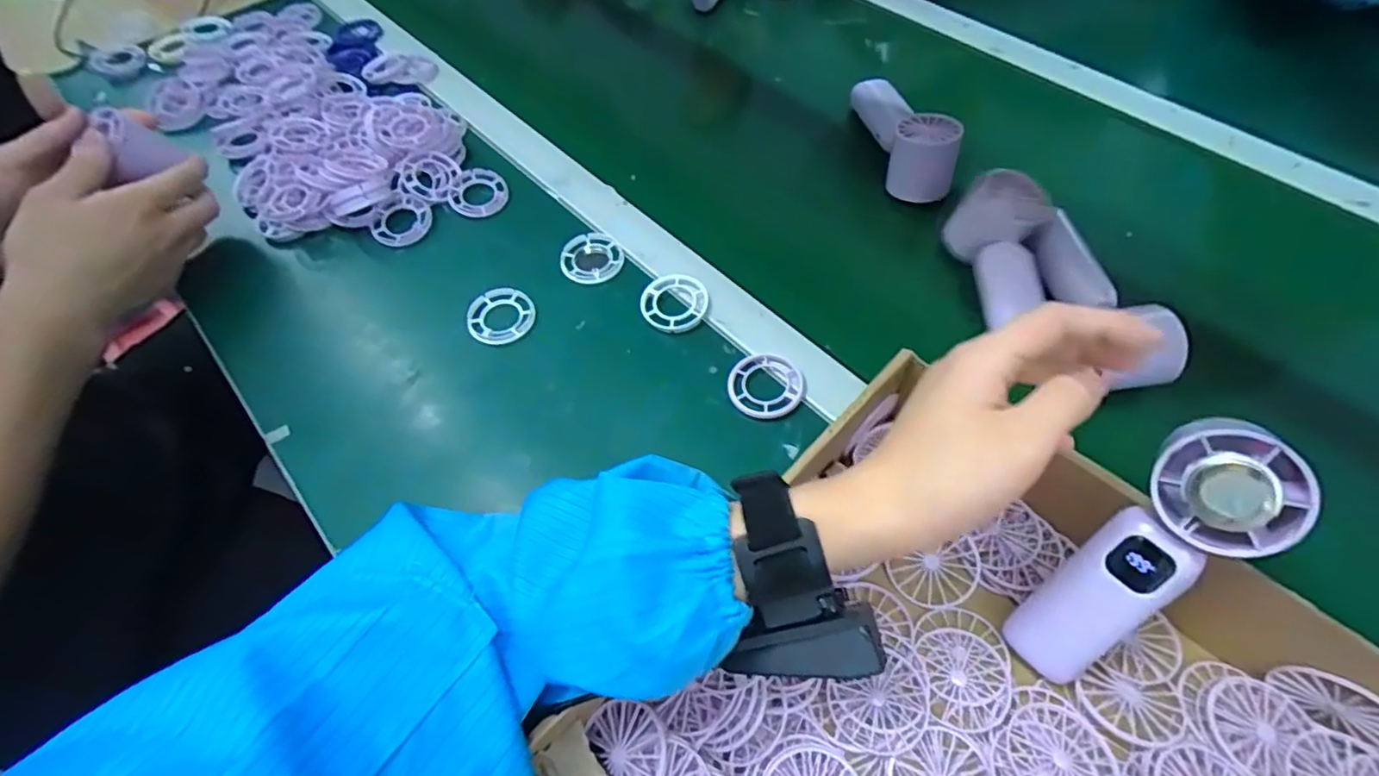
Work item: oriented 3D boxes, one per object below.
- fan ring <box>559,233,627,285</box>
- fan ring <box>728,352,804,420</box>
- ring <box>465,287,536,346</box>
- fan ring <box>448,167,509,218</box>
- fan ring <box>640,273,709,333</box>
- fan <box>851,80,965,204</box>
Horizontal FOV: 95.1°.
[{"bbox_3d":[-0.083,-0.112,0.538,0.053,0.004,0.055,-2,60,3],"label":"fan ring"},{"bbox_3d":[0.055,-0.003,0.457,0.053,0.010,0.054,-2,60,3],"label":"fan ring"},{"bbox_3d":[-0.152,-0.058,0.510,0.054,0.006,0.054,-2,60,3],"label":"ring"},{"bbox_3d":[-0.199,-0.184,0.596,0.054,0.006,0.058,-2,60,3],"label":"fan ring"},{"bbox_3d":[-0.011,-0.069,0.503,0.053,0.007,0.056,-2,60,3],"label":"fan ring"},{"bbox_3d":[0.192,-0.243,0.572,0.053,0.060,0.155,-9,60,-1],"label":"fan"}]

